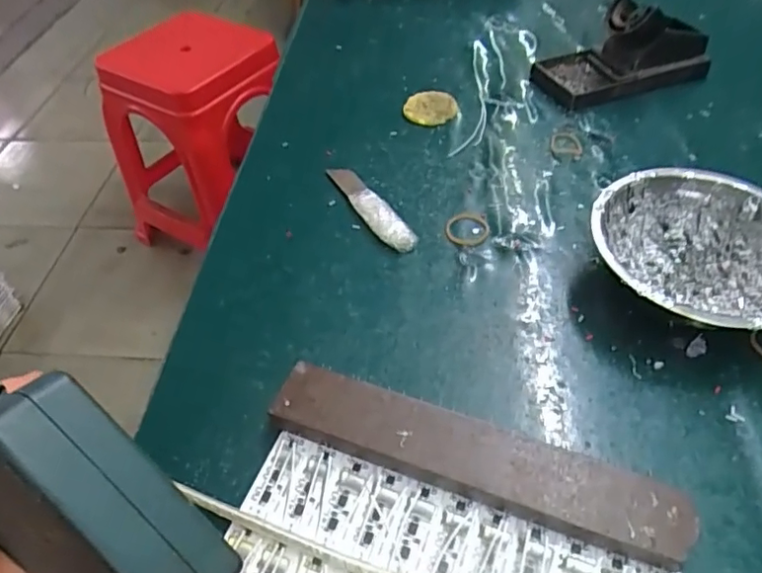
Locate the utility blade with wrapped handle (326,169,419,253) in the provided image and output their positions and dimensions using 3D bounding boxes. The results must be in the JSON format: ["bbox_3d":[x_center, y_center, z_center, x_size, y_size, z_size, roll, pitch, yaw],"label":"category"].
[{"bbox_3d":[-0.009,-0.060,0.403,0.020,0.011,0.102,-26,53,-19],"label":"utility blade with wrapped handle"}]

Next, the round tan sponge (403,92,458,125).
[{"bbox_3d":[0.043,-0.156,0.488,0.045,0.009,0.042,-1,49,1],"label":"round tan sponge"}]

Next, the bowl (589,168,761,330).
[{"bbox_3d":[0.189,-0.016,0.335,0.125,0.041,0.117,-1,49,1],"label":"bowl"}]

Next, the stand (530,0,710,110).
[{"bbox_3d":[0.208,-0.204,0.474,0.140,0.068,0.056,-14,50,-10],"label":"stand"}]

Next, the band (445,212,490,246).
[{"bbox_3d":[0.060,-0.041,0.386,0.029,0.004,0.033,12,51,12],"label":"band"}]

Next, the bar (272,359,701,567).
[{"bbox_3d":[0.042,0.083,0.273,0.197,0.018,0.036,16,52,15],"label":"bar"}]

